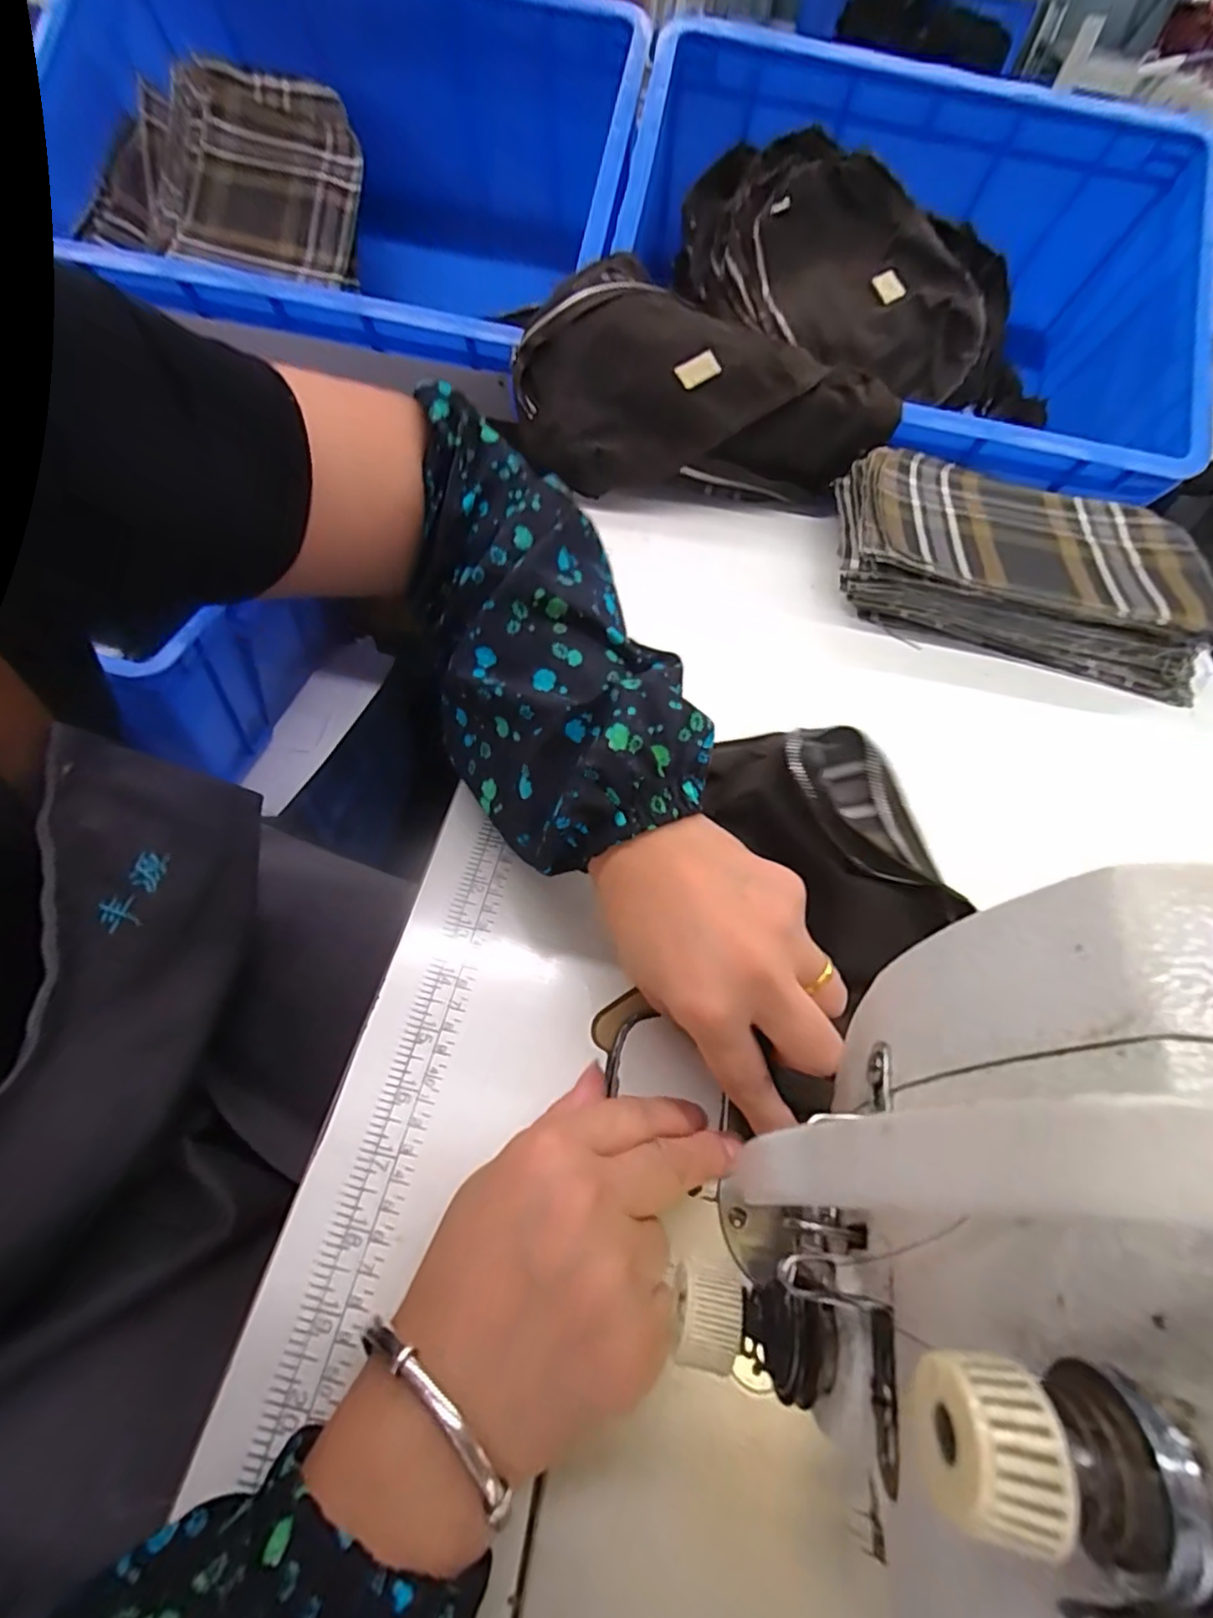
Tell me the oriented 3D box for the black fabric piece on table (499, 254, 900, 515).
[{"bbox_3d":[0.079,-0.357,0.517,0.305,0.106,0.156,-1,57,-7],"label":"black fabric piece on table"}]

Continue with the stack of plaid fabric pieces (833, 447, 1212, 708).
[{"bbox_3d":[0.322,-0.198,0.486,0.285,0.052,0.178,21,57,7],"label":"stack of plaid fabric pieces"}]

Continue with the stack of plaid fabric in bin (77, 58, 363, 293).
[{"bbox_3d":[-0.354,-0.597,0.616,0.209,0.090,0.226,14,84,-4],"label":"stack of plaid fabric in bin"}]

